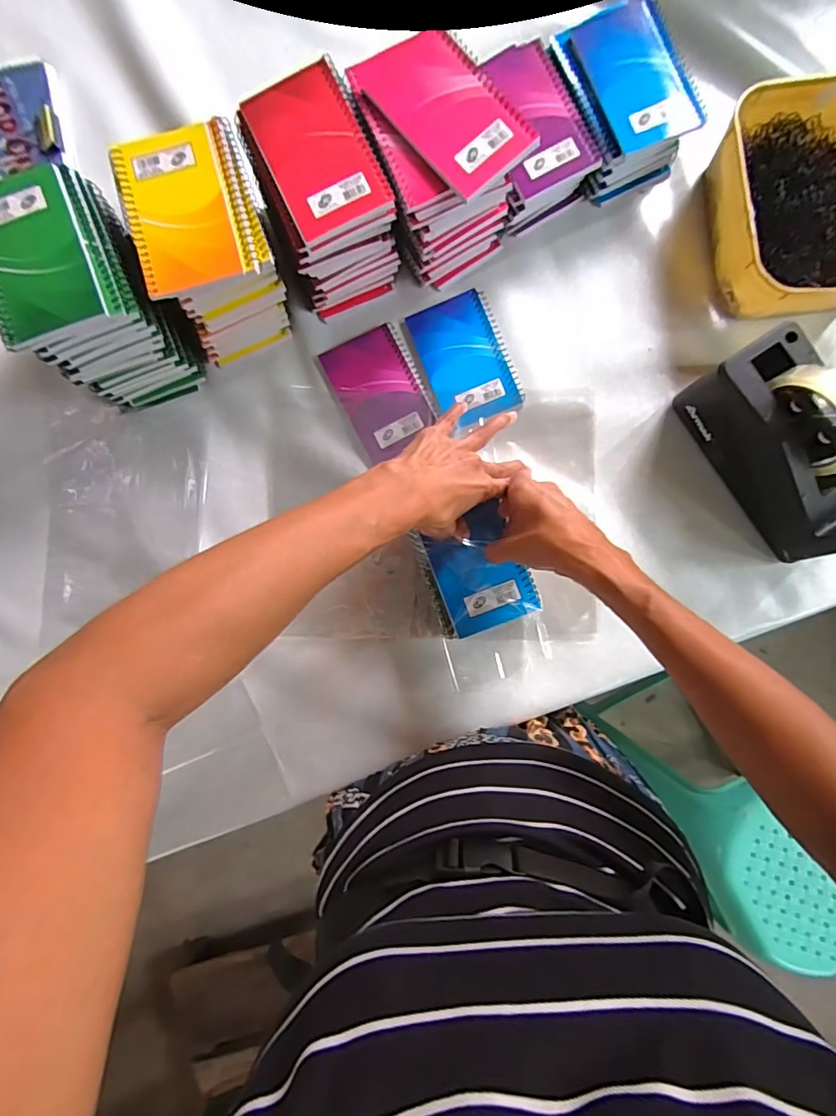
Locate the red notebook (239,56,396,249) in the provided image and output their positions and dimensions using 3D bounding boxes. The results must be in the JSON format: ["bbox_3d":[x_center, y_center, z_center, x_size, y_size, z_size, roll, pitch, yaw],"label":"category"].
[{"bbox_3d":[-0.084,-0.332,0.396,0.083,0.010,0.130,-25,88,0],"label":"red notebook"}]

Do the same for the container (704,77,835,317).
[{"bbox_3d":[0.378,-0.339,0.467,0.166,0.066,0.204,-6,88,1],"label":"container"}]

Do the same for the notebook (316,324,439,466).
[{"bbox_3d":[-0.037,-0.172,0.501,0.084,0.006,0.125,-27,88,0],"label":"notebook"}]

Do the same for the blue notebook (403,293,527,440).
[{"bbox_3d":[0.051,-0.206,0.502,0.088,0.009,0.136,-21,88,0],"label":"blue notebook"}]

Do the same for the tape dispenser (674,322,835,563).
[{"bbox_3d":[0.342,-0.102,0.438,0.077,0.118,0.195,-35,88,0],"label":"tape dispenser"}]

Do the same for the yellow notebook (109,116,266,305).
[{"bbox_3d":[-0.189,-0.287,0.399,0.097,0.017,0.133,-15,88,1],"label":"yellow notebook"}]

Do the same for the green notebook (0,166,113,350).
[{"bbox_3d":[-0.306,-0.240,0.382,0.084,0.011,0.130,-20,88,0],"label":"green notebook"}]

